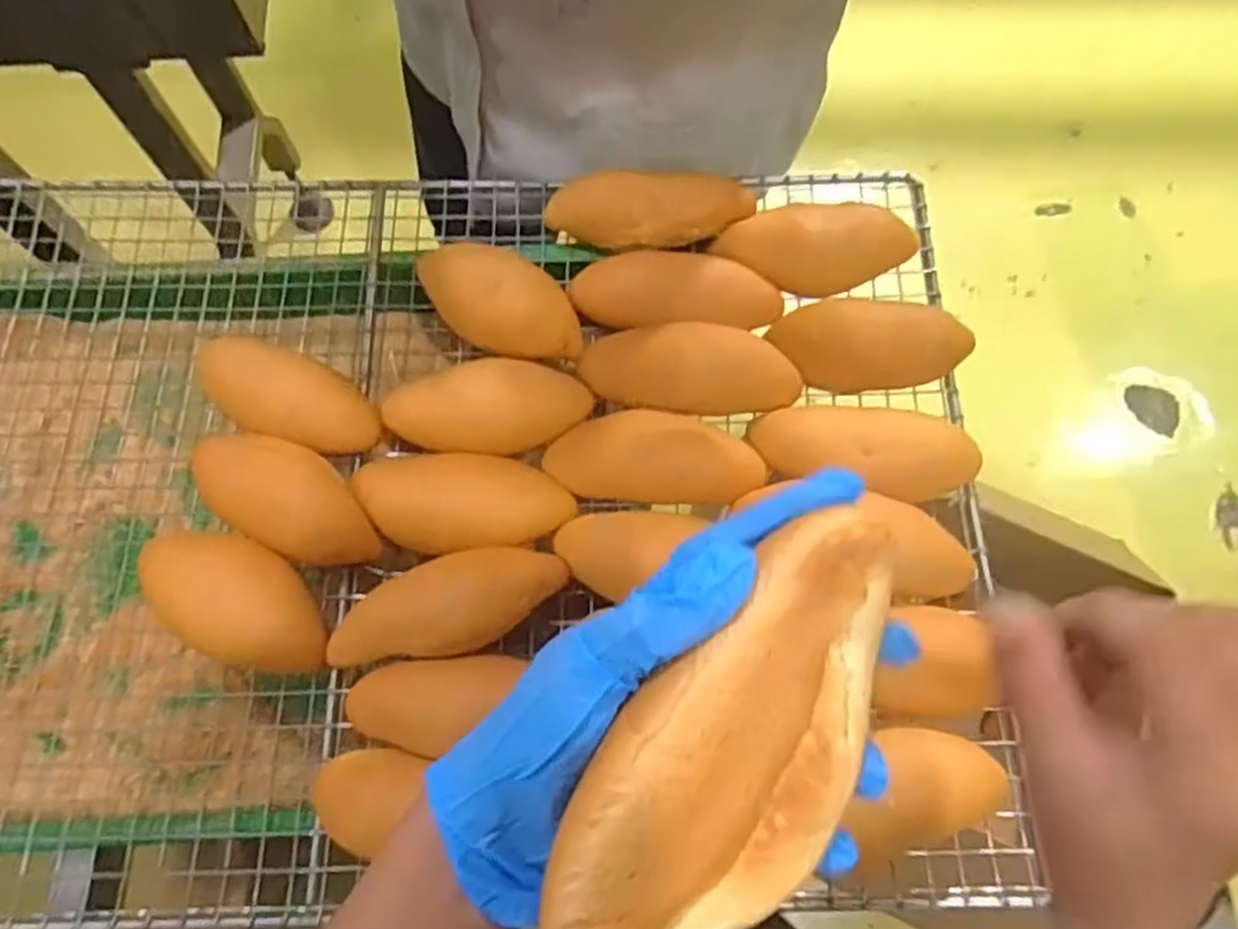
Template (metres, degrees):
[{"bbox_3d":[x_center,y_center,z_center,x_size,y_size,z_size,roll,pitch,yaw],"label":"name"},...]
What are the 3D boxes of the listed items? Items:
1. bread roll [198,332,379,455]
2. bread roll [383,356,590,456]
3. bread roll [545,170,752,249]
[{"bbox_3d":[-0.240,-0.047,0.559,0.137,0.048,0.055,21,71,7],"label":"bread roll"},{"bbox_3d":[-0.092,-0.039,0.550,0.143,0.051,0.063,-10,70,-4],"label":"bread roll"},{"bbox_3d":[0.027,-0.192,0.609,0.152,0.046,0.053,0,70,0],"label":"bread roll"}]

